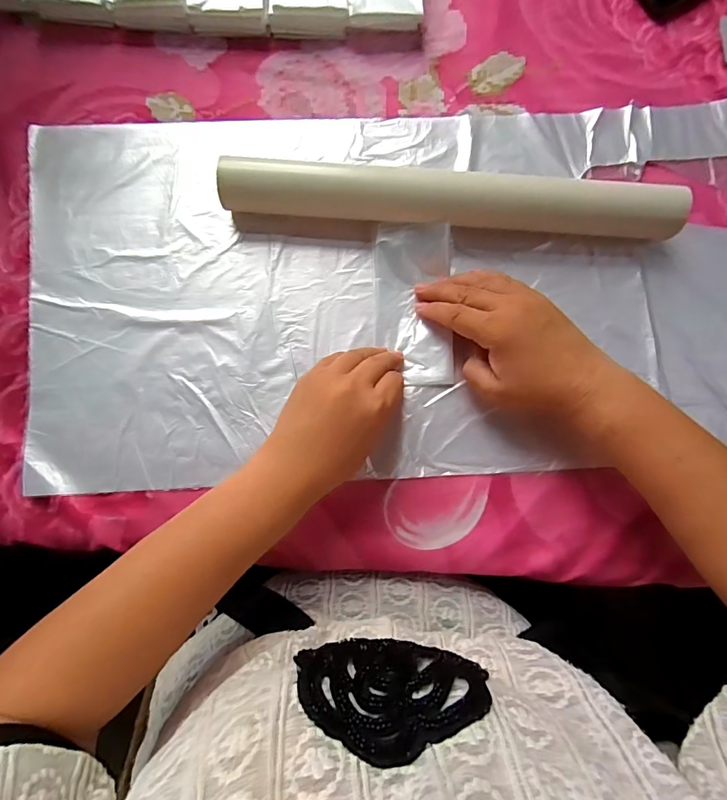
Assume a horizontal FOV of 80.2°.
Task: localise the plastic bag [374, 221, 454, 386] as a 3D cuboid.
[{"bbox_3d":[0.042,-0.076,0.346,0.064,0.012,0.128,-7,90,-1],"label":"plastic bag"}]

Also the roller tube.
[{"bbox_3d":[0.067,-0.157,0.339,0.348,0.039,0.038,4,84,0],"label":"roller tube"}]

